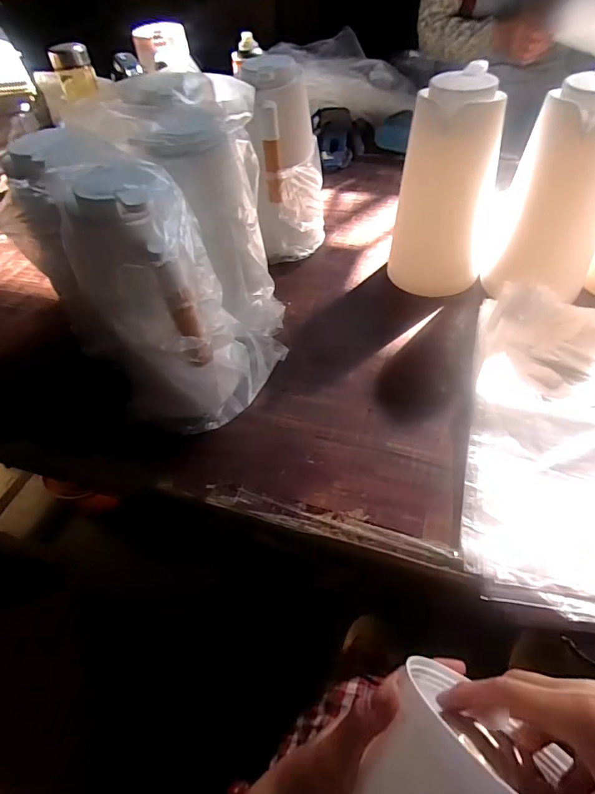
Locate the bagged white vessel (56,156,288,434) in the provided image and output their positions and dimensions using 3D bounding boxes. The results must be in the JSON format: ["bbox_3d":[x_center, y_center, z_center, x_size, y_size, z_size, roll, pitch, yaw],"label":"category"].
[{"bbox_3d":[-0.136,-0.097,0.468,0.163,0.244,0.148,19,54,20],"label":"bagged white vessel"}]

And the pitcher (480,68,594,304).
[{"bbox_3d":[0.311,-0.241,0.528,0.115,0.211,0.101,18,54,19],"label":"pitcher"}]

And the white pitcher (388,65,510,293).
[{"bbox_3d":[0.195,-0.266,0.585,0.120,0.240,0.111,14,53,16],"label":"white pitcher"}]

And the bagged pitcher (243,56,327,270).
[{"bbox_3d":[-0.015,-0.323,0.654,0.101,0.245,0.128,-2,50,4],"label":"bagged pitcher"}]

